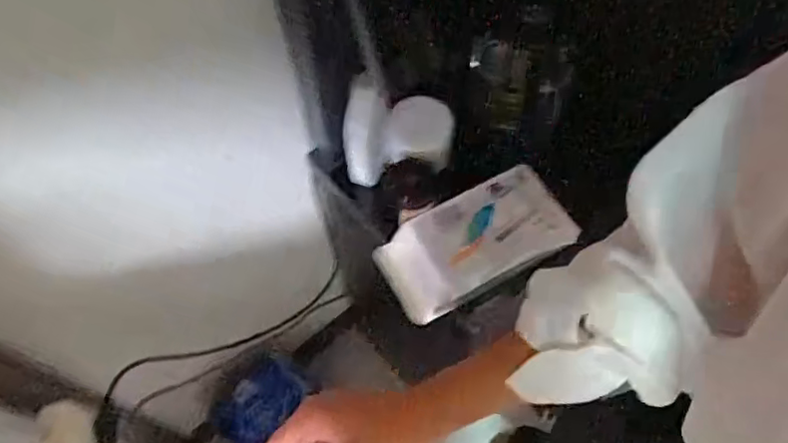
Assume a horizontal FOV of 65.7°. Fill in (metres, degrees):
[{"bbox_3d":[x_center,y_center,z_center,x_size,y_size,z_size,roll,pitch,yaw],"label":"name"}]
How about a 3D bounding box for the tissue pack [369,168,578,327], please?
[{"bbox_3d":[0.094,0.023,0.712,0.216,0.056,0.114,-25,64,-11],"label":"tissue pack"}]

